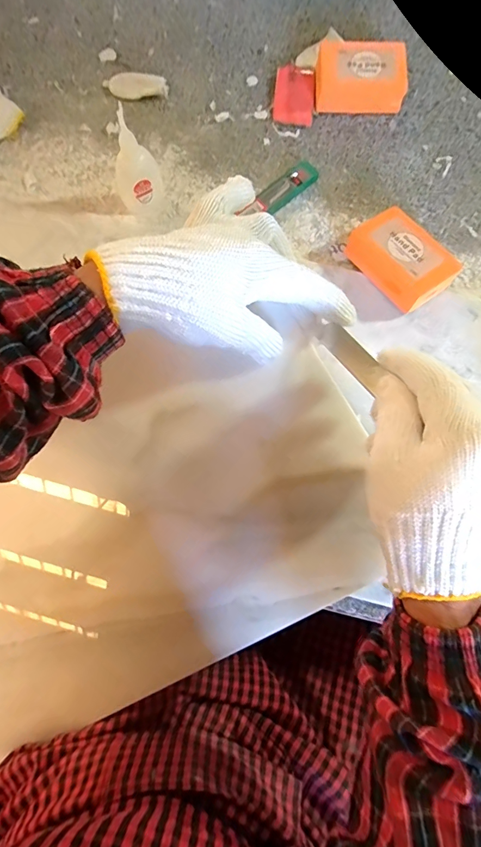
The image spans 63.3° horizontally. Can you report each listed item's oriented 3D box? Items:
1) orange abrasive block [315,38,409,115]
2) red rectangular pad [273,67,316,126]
[{"bbox_3d":[0.131,-0.380,0.430,0.095,0.034,0.059,1,80,-1],"label":"orange abrasive block"},{"bbox_3d":[0.060,-0.369,0.440,0.046,0.012,0.068,4,80,0],"label":"red rectangular pad"}]

